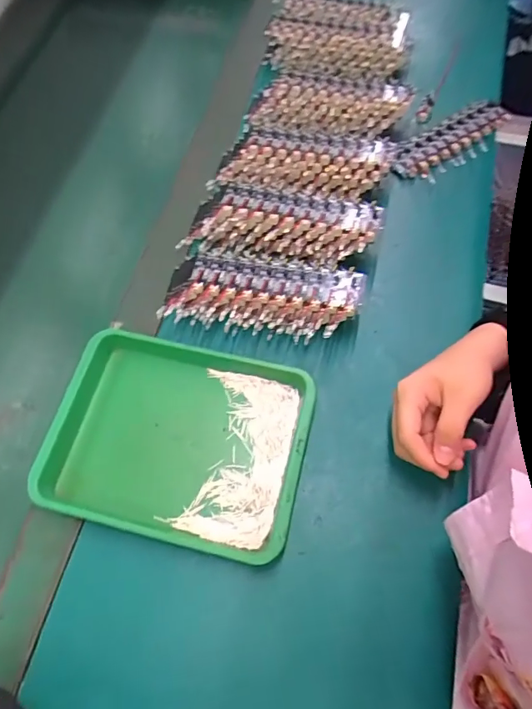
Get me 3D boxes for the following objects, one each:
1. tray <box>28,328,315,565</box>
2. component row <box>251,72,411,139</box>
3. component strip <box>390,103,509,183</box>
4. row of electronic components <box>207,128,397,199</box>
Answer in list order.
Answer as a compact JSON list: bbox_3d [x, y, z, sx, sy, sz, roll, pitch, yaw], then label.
[{"bbox_3d":[-0.079,0.071,0.417,0.219,0.026,0.165,10,65,10],"label":"tray"},{"bbox_3d":[0.074,-0.295,0.558,0.181,0.035,0.084,5,65,4],"label":"component row"},{"bbox_3d":[0.210,-0.242,0.546,0.178,0.020,0.065,-32,67,-9],"label":"component strip"},{"bbox_3d":[0.041,-0.208,0.522,0.183,0.028,0.083,5,65,8],"label":"row of electronic components"}]

